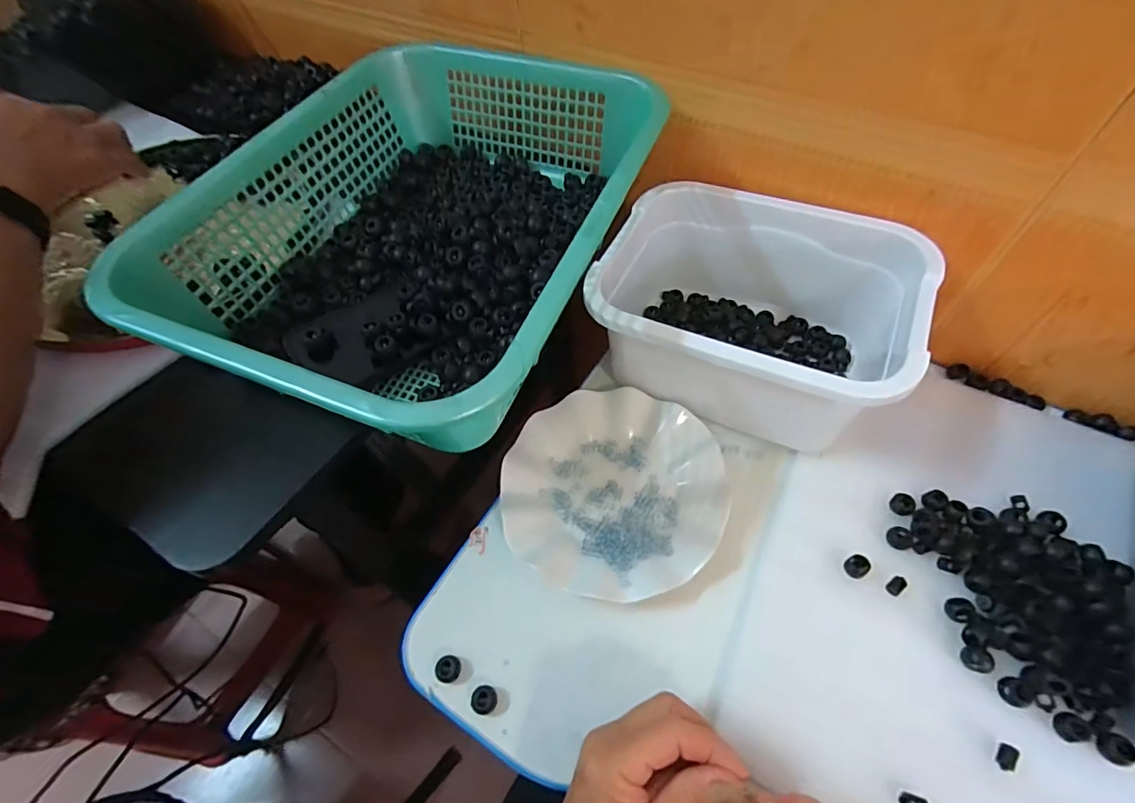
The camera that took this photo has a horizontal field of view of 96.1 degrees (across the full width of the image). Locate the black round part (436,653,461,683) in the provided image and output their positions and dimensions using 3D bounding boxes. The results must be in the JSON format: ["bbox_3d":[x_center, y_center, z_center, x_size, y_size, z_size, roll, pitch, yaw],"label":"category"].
[{"bbox_3d":[-0.086,0.193,0.368,0.015,0.015,0.017,22,60,16],"label":"black round part"}]

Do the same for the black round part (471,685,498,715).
[{"bbox_3d":[-0.057,0.207,0.354,0.017,0.010,0.017,-1,57,2],"label":"black round part"}]

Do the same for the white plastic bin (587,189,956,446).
[{"bbox_3d":[0.153,-0.072,0.448,0.243,0.119,0.186,22,60,16],"label":"white plastic bin"}]

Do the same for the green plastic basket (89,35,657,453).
[{"bbox_3d":[-0.109,-0.141,0.408,0.288,0.091,0.371,17,59,13],"label":"green plastic basket"}]

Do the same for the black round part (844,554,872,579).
[{"bbox_3d":[0.218,0.124,0.383,0.018,0.009,0.015,-32,61,-17],"label":"black round part"}]

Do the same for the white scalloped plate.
[{"bbox_3d":[0.038,0.070,0.430,0.177,0.017,0.179,-1,57,2],"label":"white scalloped plate"}]

